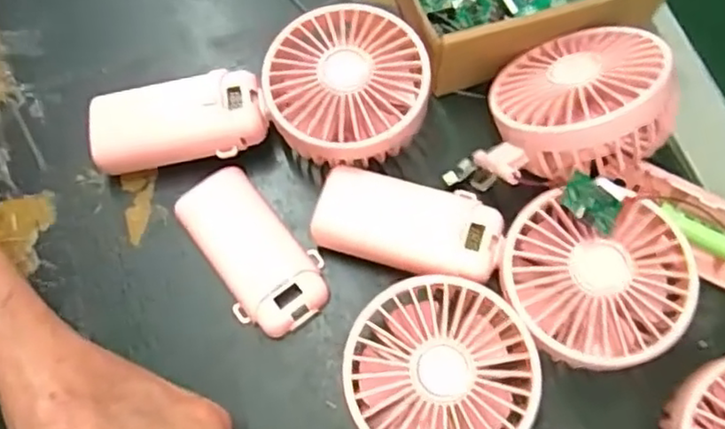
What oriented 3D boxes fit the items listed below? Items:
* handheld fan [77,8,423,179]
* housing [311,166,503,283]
[{"bbox_3d":[-0.058,-0.067,0.369,0.184,0.043,0.089,-2,71,0],"label":"handheld fan"},{"bbox_3d":[0.023,0.007,0.346,0.094,0.027,0.046,14,72,6],"label":"housing"}]

